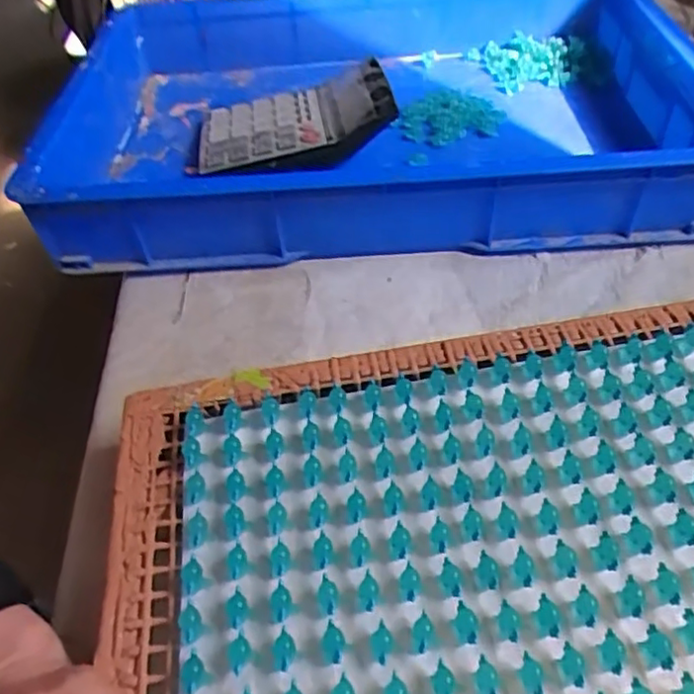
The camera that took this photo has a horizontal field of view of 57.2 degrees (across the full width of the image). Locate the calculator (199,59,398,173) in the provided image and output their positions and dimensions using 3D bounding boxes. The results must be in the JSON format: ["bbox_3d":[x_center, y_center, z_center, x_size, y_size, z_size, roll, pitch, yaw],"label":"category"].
[{"bbox_3d":[-0.057,-0.237,0.660,0.196,0.050,0.157,-9,46,-2],"label":"calculator"}]

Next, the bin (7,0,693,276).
[{"bbox_3d":[0.041,-0.264,0.693,0.631,0.122,0.468,-4,47,1],"label":"bin"}]

